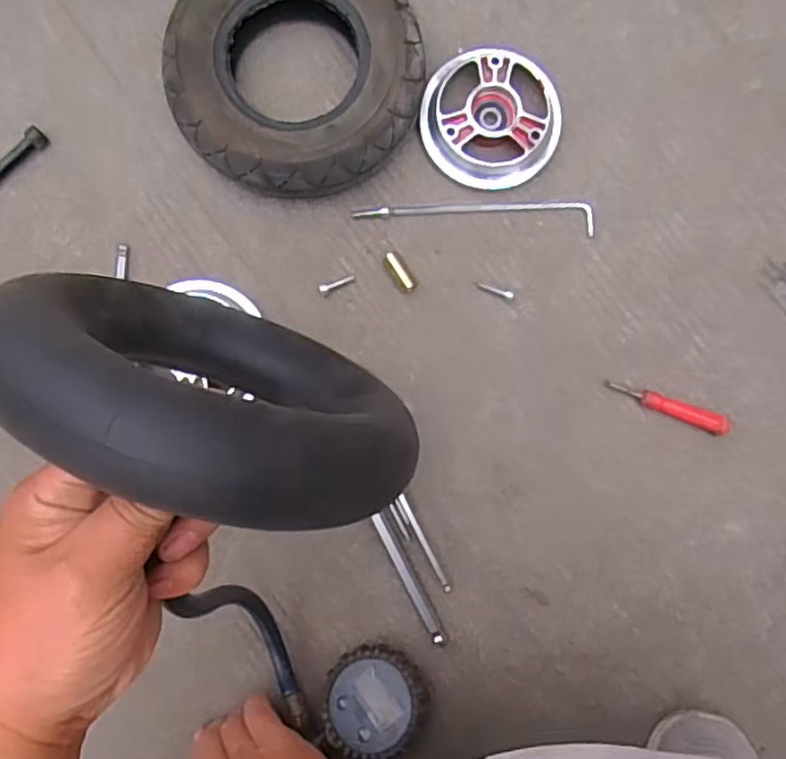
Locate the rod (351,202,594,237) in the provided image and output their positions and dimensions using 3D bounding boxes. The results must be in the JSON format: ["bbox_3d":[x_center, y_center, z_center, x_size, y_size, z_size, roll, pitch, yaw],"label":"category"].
[{"bbox_3d":[0.061,-0.123,0.501,0.180,0.004,0.023,1,87,0],"label":"rod"}]

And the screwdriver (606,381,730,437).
[{"bbox_3d":[0.202,0.020,0.487,0.092,0.011,0.014,21,87,1],"label":"screwdriver"}]

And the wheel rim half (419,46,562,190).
[{"bbox_3d":[0.073,-0.195,0.496,0.102,0.024,0.094,2,87,0],"label":"wheel rim half"}]

